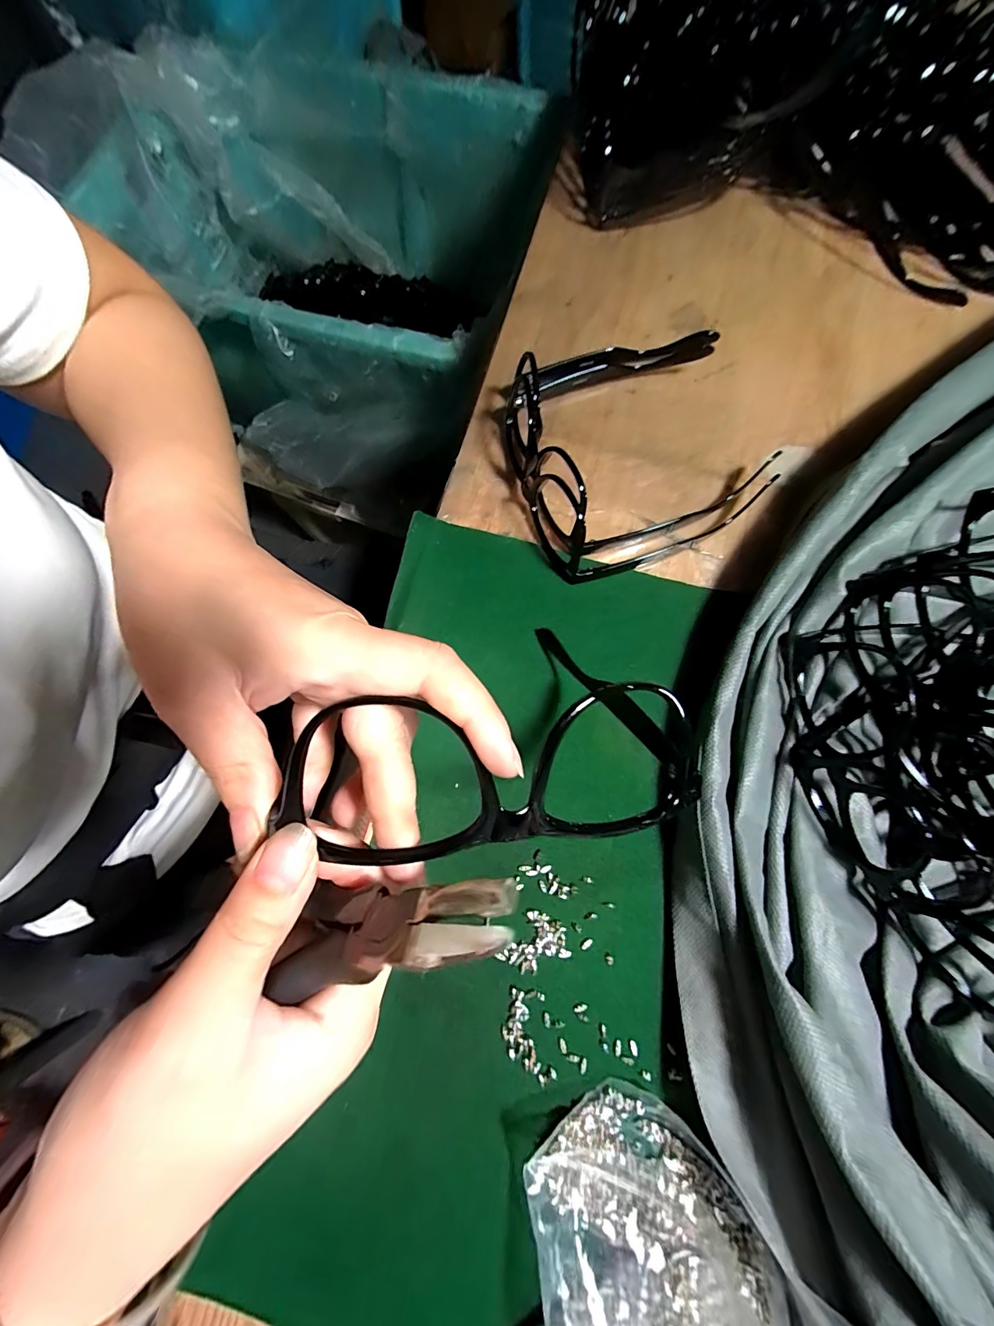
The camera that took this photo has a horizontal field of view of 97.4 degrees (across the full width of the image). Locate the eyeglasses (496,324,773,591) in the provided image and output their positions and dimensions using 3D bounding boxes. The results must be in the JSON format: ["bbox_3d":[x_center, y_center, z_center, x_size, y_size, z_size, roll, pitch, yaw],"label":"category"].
[{"bbox_3d":[0.095,-0.157,0.295,0.167,0.050,0.167,0,75,2],"label":"eyeglasses"}]

